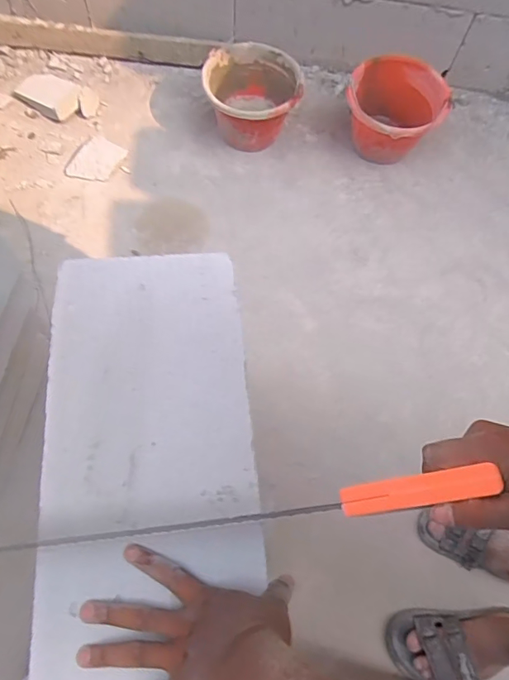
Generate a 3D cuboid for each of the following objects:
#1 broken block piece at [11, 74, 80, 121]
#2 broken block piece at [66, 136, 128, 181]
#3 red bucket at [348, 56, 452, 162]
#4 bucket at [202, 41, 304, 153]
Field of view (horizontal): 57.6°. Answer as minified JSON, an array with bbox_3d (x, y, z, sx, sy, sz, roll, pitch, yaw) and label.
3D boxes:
[{"bbox_3d":[-0.551,-0.656,1.241,0.155,0.049,0.107,23,69,6],"label":"broken block piece"},{"bbox_3d":[-0.409,-0.463,1.200,0.107,0.021,0.139,28,69,8],"label":"broken block piece"},{"bbox_3d":[0.374,-0.602,1.249,0.273,0.184,0.258,9,68,1],"label":"red bucket"},{"bbox_3d":[-0.002,-0.641,1.238,0.243,0.178,0.262,1,68,-3],"label":"bucket"}]

